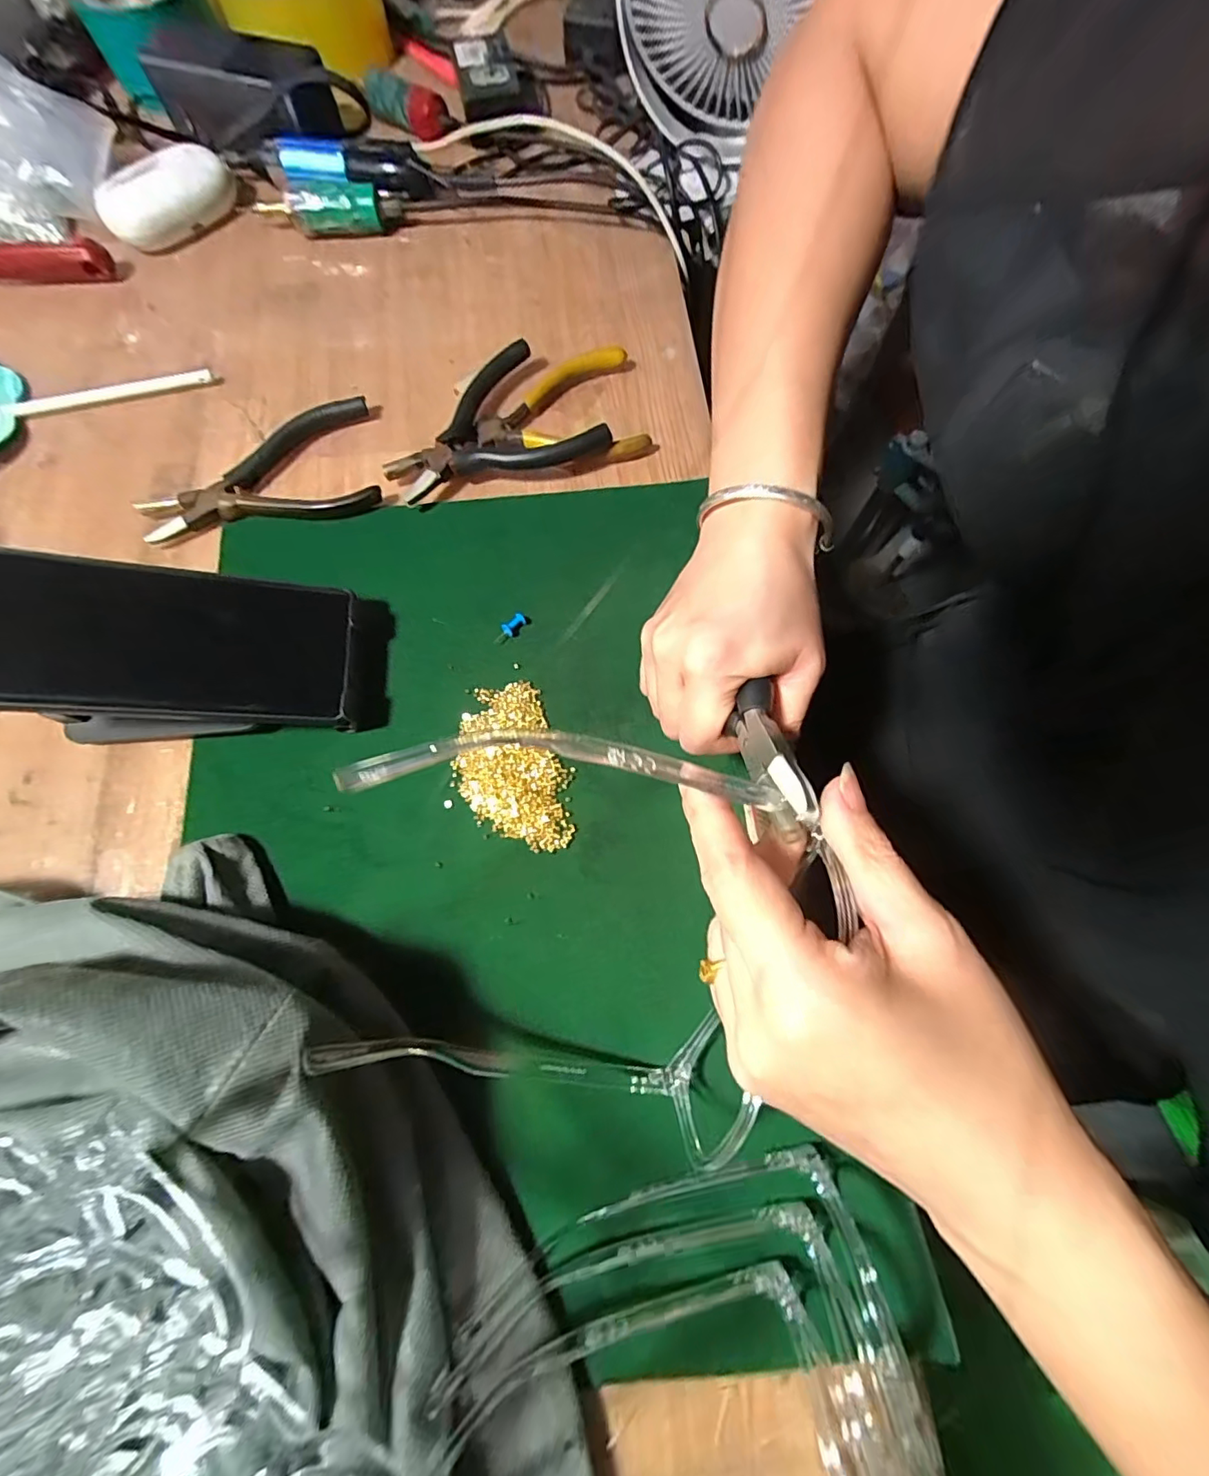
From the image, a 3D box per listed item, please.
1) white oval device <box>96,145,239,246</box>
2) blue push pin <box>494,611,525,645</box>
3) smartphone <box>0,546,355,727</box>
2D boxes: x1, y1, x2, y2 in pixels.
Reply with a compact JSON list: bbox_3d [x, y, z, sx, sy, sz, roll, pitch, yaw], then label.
[{"bbox_3d":[-0.317,-0.393,0.395,0.092,0.033,0.038,-33,76,-10],"label":"white oval device"},{"bbox_3d":[-0.053,-0.061,0.302,0.007,0.008,0.022,42,77,12],"label":"blue push pin"},{"bbox_3d":[-0.209,-0.047,0.254,0.162,0.011,0.076,2,72,-20],"label":"smartphone"}]

